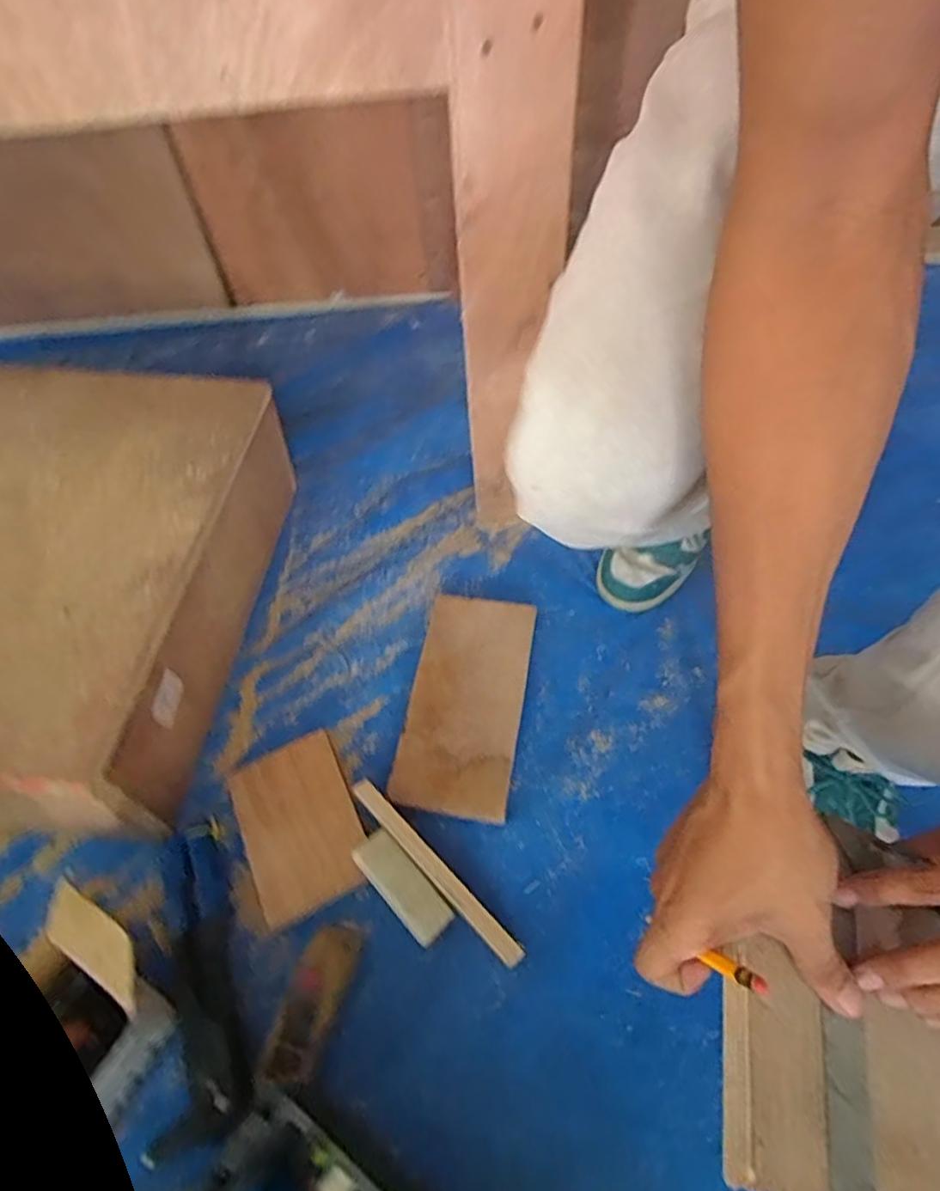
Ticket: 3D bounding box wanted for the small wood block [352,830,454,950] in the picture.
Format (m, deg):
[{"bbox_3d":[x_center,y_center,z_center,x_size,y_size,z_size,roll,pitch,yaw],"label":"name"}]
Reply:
[{"bbox_3d":[-0.064,0.272,0.561,0.041,0.027,0.104,-40,60,-22],"label":"small wood block"}]

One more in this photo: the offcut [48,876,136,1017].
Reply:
[{"bbox_3d":[-0.292,0.269,0.464,0.105,0.008,0.043,25,83,20],"label":"offcut"}]

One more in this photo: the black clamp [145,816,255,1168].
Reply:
[{"bbox_3d":[-0.249,0.324,0.528,0.085,0.039,0.252,-19,54,-8],"label":"black clamp"}]

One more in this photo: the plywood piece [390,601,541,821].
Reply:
[{"bbox_3d":[-0.003,0.115,0.683,0.123,0.021,0.262,6,55,10],"label":"plywood piece"}]

